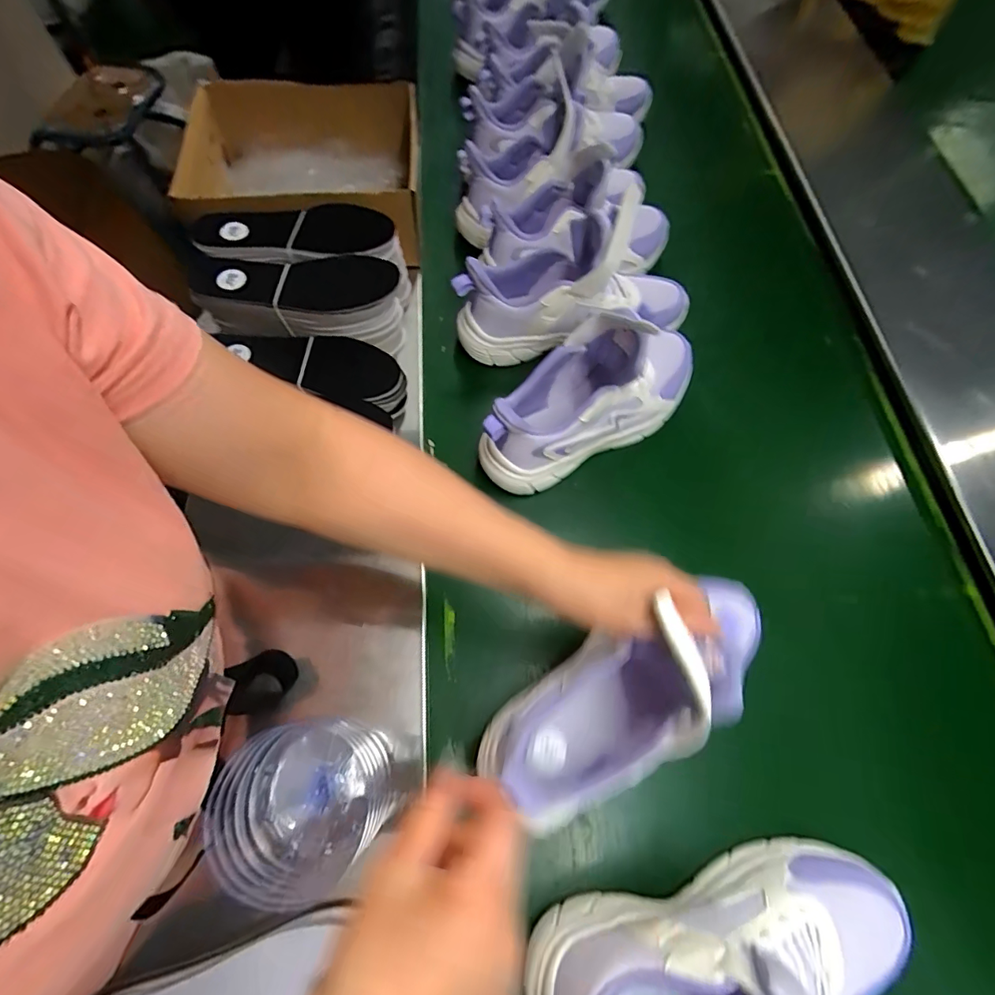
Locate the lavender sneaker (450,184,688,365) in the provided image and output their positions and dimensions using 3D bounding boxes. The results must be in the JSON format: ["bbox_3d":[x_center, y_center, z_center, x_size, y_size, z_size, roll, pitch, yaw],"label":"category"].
[{"bbox_3d":[0.092,-0.236,0.532,0.277,0.126,0.089,-4,68,-3],"label":"lavender sneaker"}]

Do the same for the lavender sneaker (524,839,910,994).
[{"bbox_3d":[0.158,0.314,0.294,0.265,0.143,0.088,-11,69,-6],"label":"lavender sneaker"}]

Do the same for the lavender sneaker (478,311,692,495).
[{"bbox_3d":[0.102,-0.111,0.482,0.261,0.119,0.098,-27,71,-12],"label":"lavender sneaker"}]

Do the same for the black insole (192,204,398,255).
[{"bbox_3d":[-0.216,-0.288,0.508,0.198,0.020,0.072,4,68,0],"label":"black insole"}]

